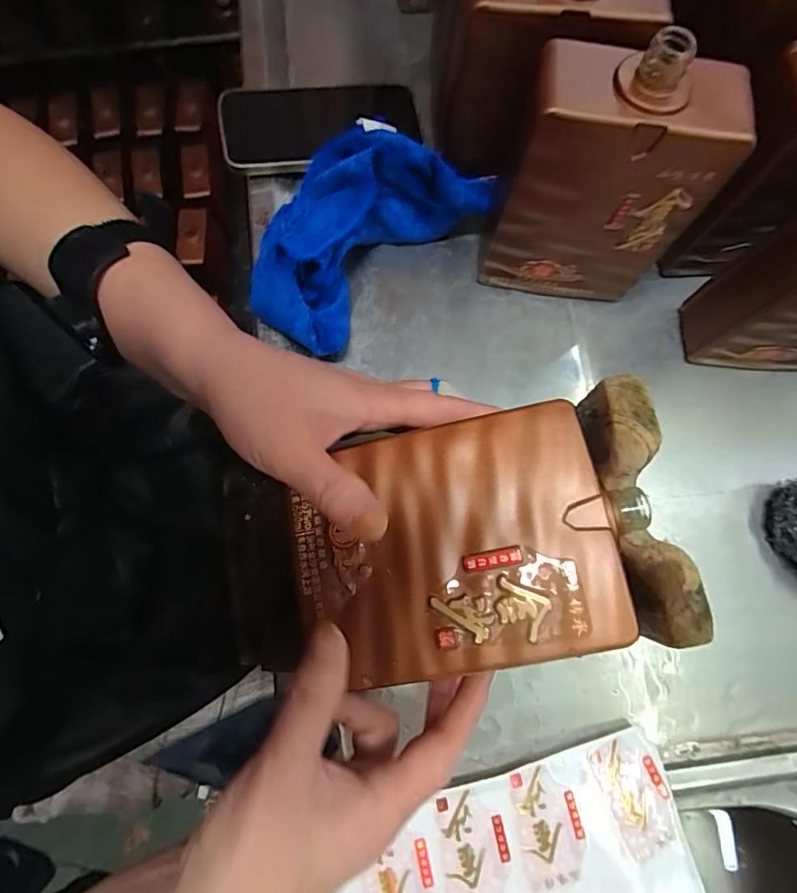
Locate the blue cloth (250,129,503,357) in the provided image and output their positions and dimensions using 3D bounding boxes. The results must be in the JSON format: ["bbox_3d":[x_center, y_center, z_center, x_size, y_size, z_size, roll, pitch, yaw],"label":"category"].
[{"bbox_3d":[-0.029,-0.158,0.354,0.102,0.066,0.185,44,78,8],"label":"blue cloth"}]

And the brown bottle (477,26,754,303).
[{"bbox_3d":[0.120,-0.160,0.314,0.121,0.160,0.053,11,76,-1],"label":"brown bottle"}]

